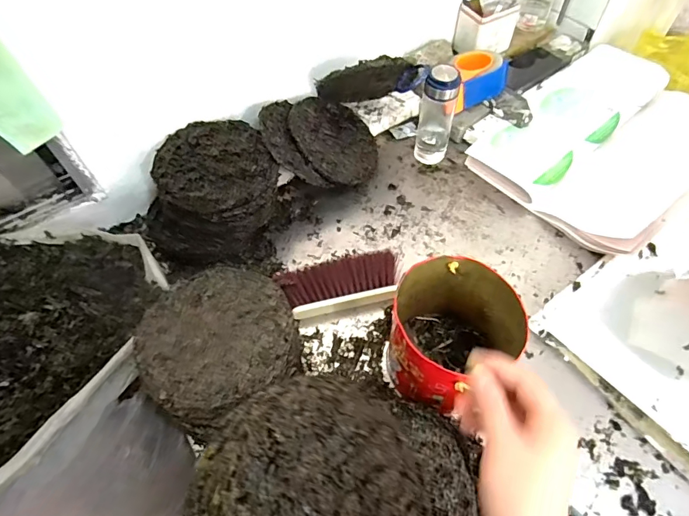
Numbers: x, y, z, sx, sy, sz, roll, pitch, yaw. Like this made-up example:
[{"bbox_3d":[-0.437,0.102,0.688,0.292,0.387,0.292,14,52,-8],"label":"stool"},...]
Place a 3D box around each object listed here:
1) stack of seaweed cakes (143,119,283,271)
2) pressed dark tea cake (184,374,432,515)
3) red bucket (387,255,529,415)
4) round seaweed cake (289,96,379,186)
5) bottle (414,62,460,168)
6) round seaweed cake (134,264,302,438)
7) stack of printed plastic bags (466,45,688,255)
[{"bbox_3d":[-0.245,-0.120,0.785,0.236,0.129,0.210,-31,61,-17],"label":"stack of seaweed cakes"},{"bbox_3d":[-0.016,0.194,0.327,0.197,0.036,0.190,36,43,-23],"label":"pressed dark tea cake"},{"bbox_3d":[0.148,0.109,0.623,0.150,0.171,0.155,-1,57,2],"label":"red bucket"},{"bbox_3d":[-0.019,-0.234,0.861,0.196,0.013,0.182,15,60,-27],"label":"round seaweed cake"},{"bbox_3d":[0.180,-0.284,0.862,0.072,0.198,0.068,13,59,11],"label":"bottle"},{"bbox_3d":[-0.163,0.099,0.558,0.187,0.033,0.196,-1,57,2],"label":"round seaweed cake"},{"bbox_3d":[0.567,-0.258,0.918,0.534,0.048,0.379,-35,62,-18],"label":"stack of printed plastic bags"}]

